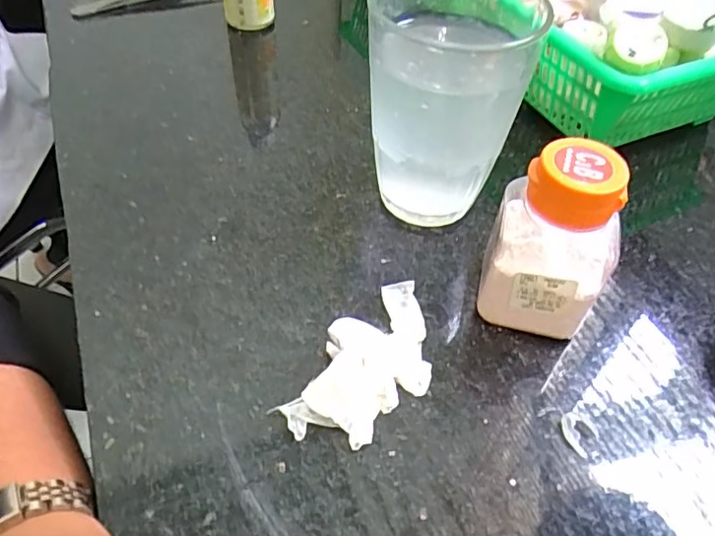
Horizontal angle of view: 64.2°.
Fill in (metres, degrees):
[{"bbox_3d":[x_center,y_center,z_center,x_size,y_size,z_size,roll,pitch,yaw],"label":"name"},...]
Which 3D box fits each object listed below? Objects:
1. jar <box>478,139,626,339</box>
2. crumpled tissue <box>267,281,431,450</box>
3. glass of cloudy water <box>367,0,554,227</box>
[{"bbox_3d":[0.072,-0.009,0.211,0.042,0.073,0.035,17,51,12],"label":"jar"},{"bbox_3d":[0.006,0.034,0.211,0.038,0.013,0.074,31,55,22],"label":"crumpled tissue"},{"bbox_3d":[0.036,-0.067,0.242,0.065,0.096,0.064,7,50,4],"label":"glass of cloudy water"}]

